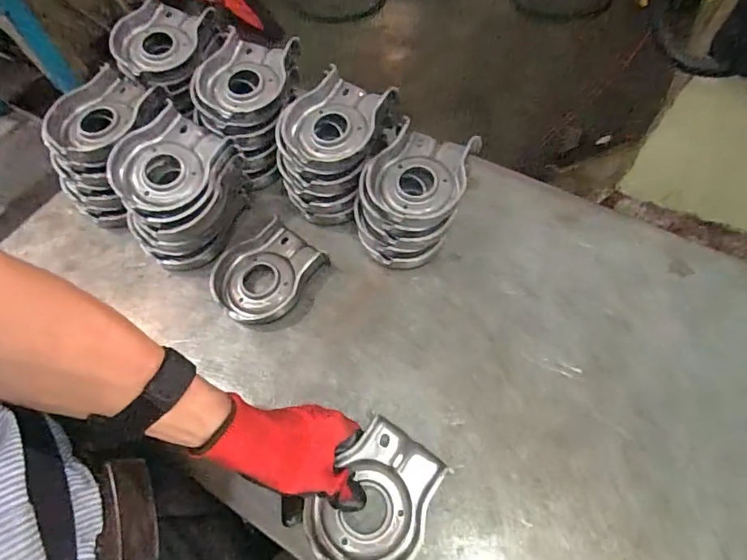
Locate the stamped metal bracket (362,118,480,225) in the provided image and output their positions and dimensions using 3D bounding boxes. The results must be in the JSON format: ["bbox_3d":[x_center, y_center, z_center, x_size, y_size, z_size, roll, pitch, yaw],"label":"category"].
[{"bbox_3d":[0.049,-0.113,0.503,0.112,0.033,0.123,13,62,9],"label":"stamped metal bracket"}]

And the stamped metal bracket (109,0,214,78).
[{"bbox_3d":[-0.278,-0.316,0.584,0.093,0.029,0.135,5,61,5],"label":"stamped metal bracket"}]

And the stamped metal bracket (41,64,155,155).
[{"bbox_3d":[-0.319,-0.194,0.526,0.087,0.022,0.123,16,62,11],"label":"stamped metal bracket"}]

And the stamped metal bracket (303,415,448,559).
[{"bbox_3d":[0.002,0.193,0.398,0.094,0.027,0.122,26,64,17],"label":"stamped metal bracket"}]

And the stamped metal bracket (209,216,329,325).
[{"bbox_3d":[-0.126,-0.008,0.530,0.101,0.026,0.121,38,68,21],"label":"stamped metal bracket"}]

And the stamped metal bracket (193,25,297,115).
[{"bbox_3d":[-0.158,-0.250,0.551,0.109,0.022,0.124,4,61,4],"label":"stamped metal bracket"}]

